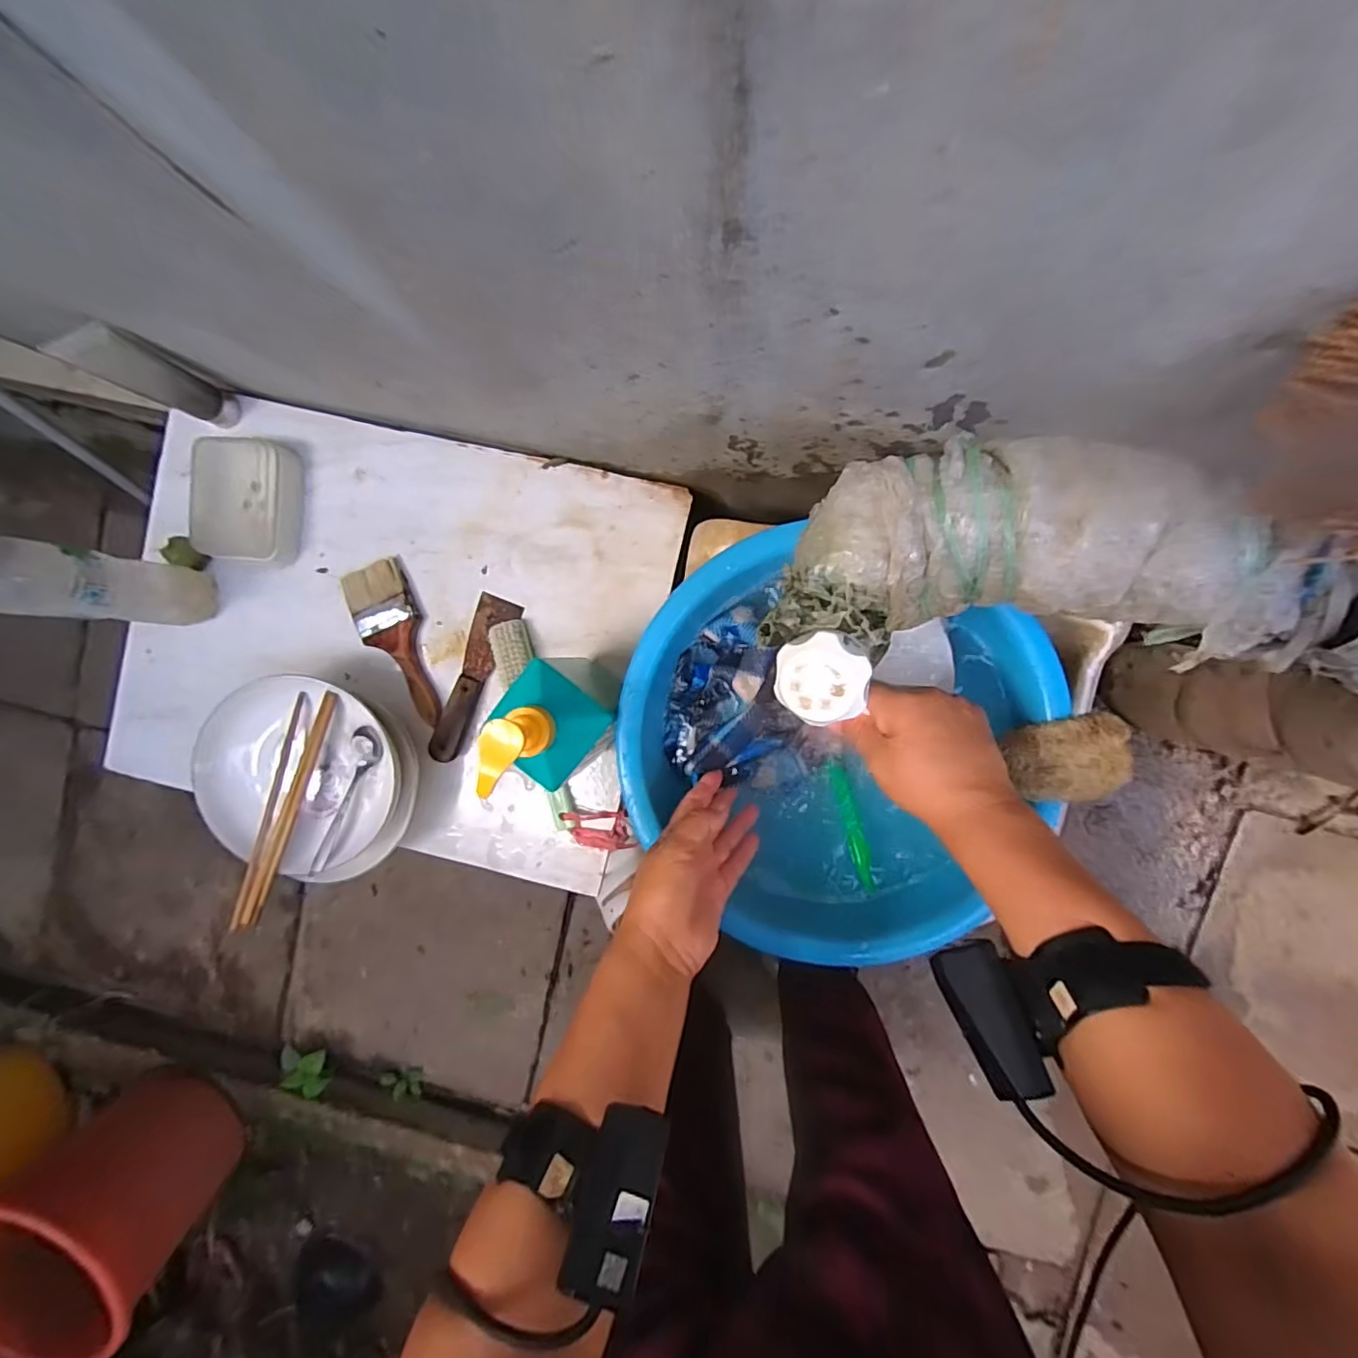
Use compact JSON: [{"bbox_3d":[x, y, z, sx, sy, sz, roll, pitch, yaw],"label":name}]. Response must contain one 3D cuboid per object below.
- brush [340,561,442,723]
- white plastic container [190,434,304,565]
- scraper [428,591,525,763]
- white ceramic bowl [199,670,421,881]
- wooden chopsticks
[{"bbox_3d":[-0.306,-0.036,0.644,0.064,0.024,0.180,-20,93,7],"label":"brush"},{"bbox_3d":[-0.469,-0.194,0.642,0.100,0.039,0.127,5,95,5],"label":"white plastic container"},{"bbox_3d":[-0.227,-0.002,0.637,0.045,0.027,0.182,23,96,3],"label":"scraper"},{"bbox_3d":[-0.370,0.099,0.596,0.192,0.059,0.184,0,95,5],"label":"white ceramic bowl"},{"bbox_3d":[-0.397,0.125,0.582,0.040,0.042,0.236,18,96,4],"label":"wooden chopsticks"}]

